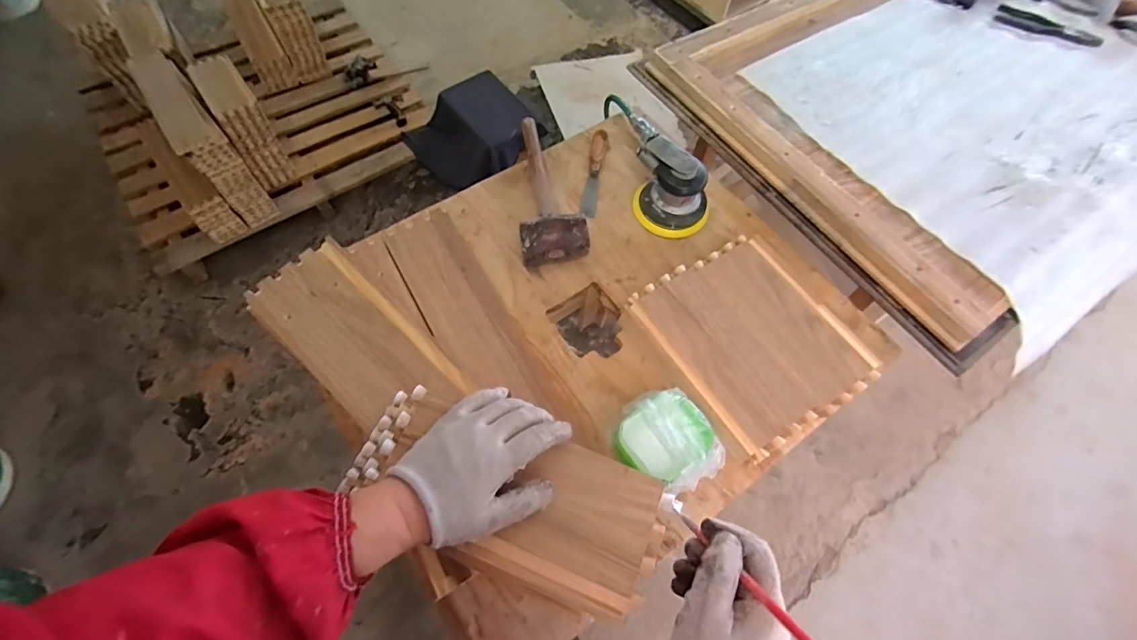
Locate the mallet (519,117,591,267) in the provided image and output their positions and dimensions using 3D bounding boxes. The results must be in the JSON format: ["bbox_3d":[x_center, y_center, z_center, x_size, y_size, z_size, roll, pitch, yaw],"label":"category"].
[{"bbox_3d":[-0.045,-0.211,0.721,0.093,0.057,0.280,-11,66,-7],"label":"mallet"}]

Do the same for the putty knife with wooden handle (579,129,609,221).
[{"bbox_3d":[0.041,-0.234,0.768,0.026,0.023,0.159,9,63,1],"label":"putty knife with wooden handle"}]

